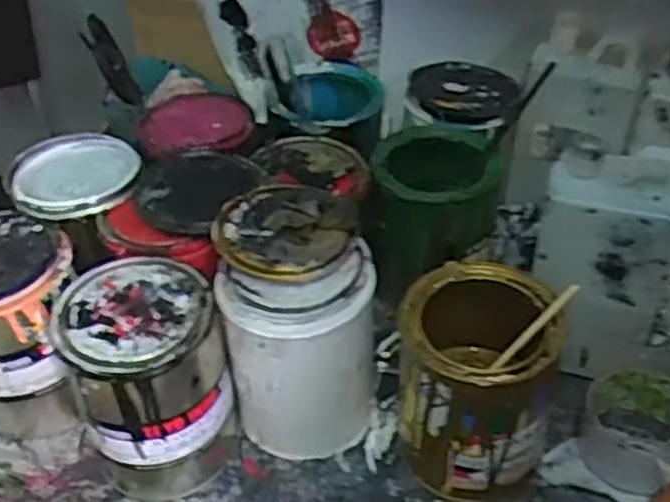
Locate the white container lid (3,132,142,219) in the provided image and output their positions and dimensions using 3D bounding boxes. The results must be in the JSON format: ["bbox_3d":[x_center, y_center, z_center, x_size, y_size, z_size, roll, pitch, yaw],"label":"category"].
[{"bbox_3d":[-0.215,-0.070,0.659,0.105,0.016,0.122,-8,41,-7],"label":"white container lid"}]

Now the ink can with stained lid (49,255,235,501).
[{"bbox_3d":[-0.130,0.095,0.587,0.101,0.147,0.106,-2,42,2],"label":"ink can with stained lid"}]

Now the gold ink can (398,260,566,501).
[{"bbox_3d":[0.101,0.096,0.577,0.105,0.139,0.111,-1,42,3],"label":"gold ink can"}]

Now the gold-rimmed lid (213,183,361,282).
[{"bbox_3d":[-0.038,-0.018,0.568,0.093,0.020,0.084,14,43,17],"label":"gold-rimmed lid"}]

